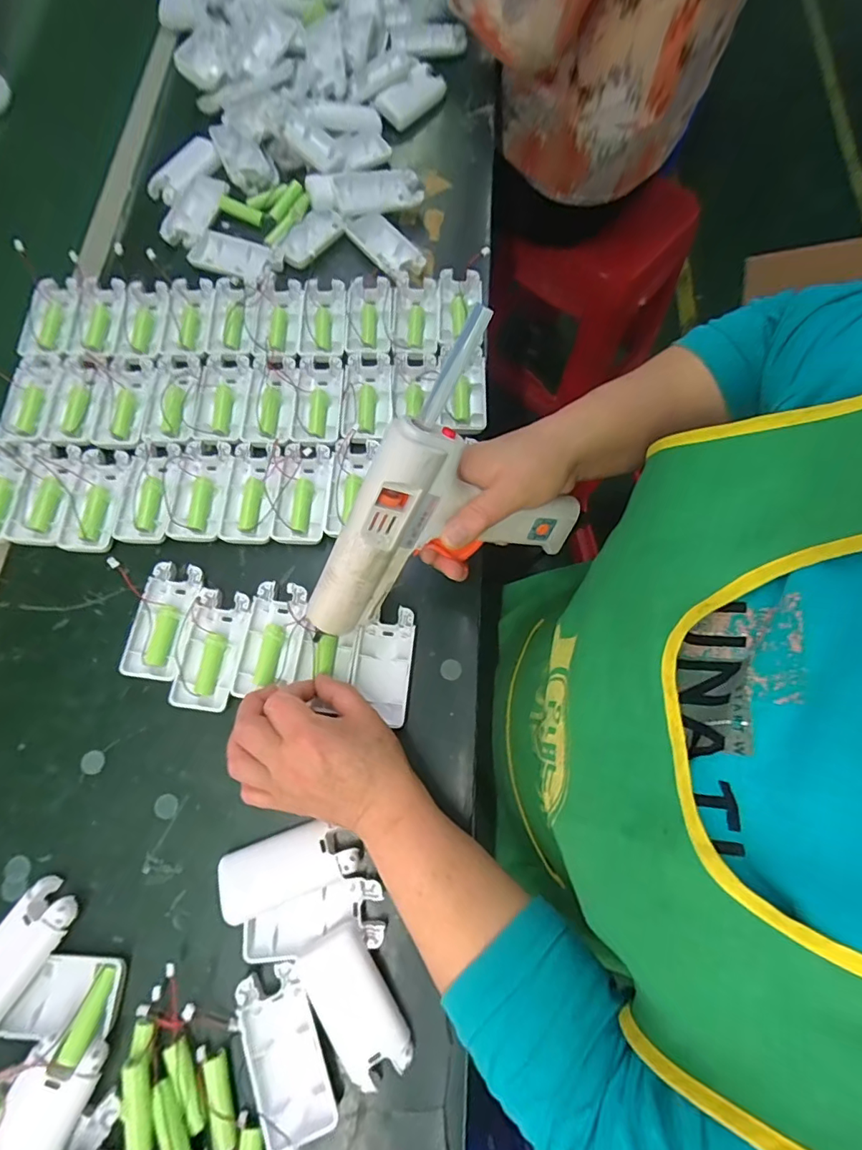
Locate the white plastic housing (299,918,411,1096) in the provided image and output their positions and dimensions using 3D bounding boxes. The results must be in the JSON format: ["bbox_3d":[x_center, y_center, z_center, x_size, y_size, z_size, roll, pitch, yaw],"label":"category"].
[{"bbox_3d":[-0.050,0.283,0.340,0.046,0.024,0.090,-31,75,-10],"label":"white plastic housing"}]

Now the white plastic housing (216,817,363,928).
[{"bbox_3d":[-0.101,0.205,0.366,0.091,0.025,0.042,-21,73,-7],"label":"white plastic housing"}]

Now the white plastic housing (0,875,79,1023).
[{"bbox_3d":[-0.282,0.256,0.343,0.044,0.021,0.095,31,74,9],"label":"white plastic housing"}]

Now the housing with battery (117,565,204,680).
[{"bbox_3d":[-0.220,0.037,0.423,0.045,0.014,0.094,10,72,3],"label":"housing with battery"}]

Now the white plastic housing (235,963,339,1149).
[{"bbox_3d":[-0.096,0.310,0.333,0.043,0.016,0.093,-22,74,-7],"label":"white plastic housing"}]

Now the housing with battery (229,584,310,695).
[{"bbox_3d":[-0.128,0.052,0.418,0.045,0.014,0.090,8,72,2],"label":"housing with battery"}]

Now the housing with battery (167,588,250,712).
[{"bbox_3d":[-0.177,0.060,0.415,0.044,0.013,0.093,7,72,2],"label":"housing with battery"}]

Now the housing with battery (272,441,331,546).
[{"bbox_3d":[-0.114,-0.073,0.456,0.043,0.012,0.094,2,72,0],"label":"housing with battery"}]

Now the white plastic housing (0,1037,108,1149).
[{"bbox_3d":[-0.233,0.324,0.301,0.040,0.029,0.083,22,73,6],"label":"white plastic housing"}]

